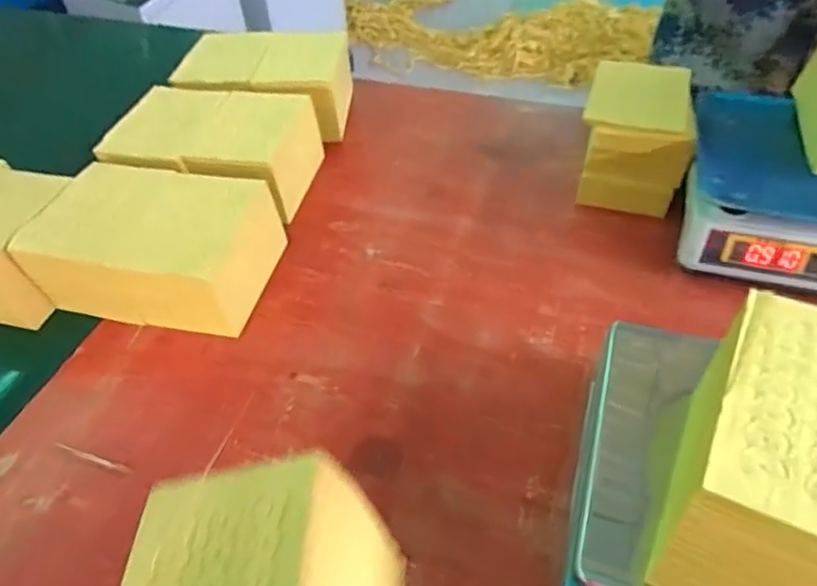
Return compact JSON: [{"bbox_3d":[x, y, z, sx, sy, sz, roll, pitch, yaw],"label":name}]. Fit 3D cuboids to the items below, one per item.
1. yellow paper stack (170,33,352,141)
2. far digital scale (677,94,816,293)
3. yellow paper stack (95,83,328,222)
[{"bbox_3d":[-0.225,-0.324,0.902,0.245,0.114,0.162,0,48,5],"label":"yellow paper stack"},{"bbox_3d":[0.490,-0.112,0.658,0.326,0.089,0.240,13,50,16],"label":"far digital scale"},{"bbox_3d":[-0.270,-0.190,0.801,0.244,0.107,0.198,5,47,9],"label":"yellow paper stack"}]

